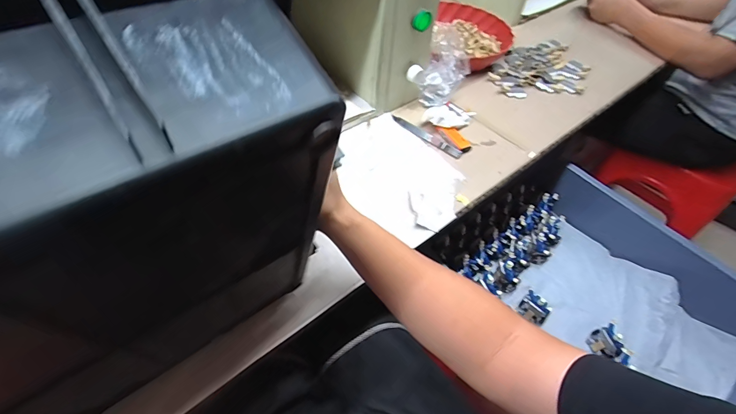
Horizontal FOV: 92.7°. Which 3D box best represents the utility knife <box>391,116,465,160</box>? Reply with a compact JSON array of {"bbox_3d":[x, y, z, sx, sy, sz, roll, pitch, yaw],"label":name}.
[{"bbox_3d":[0.091,-0.114,0.560,0.132,0.006,0.018,37,57,23],"label":"utility knife"}]

